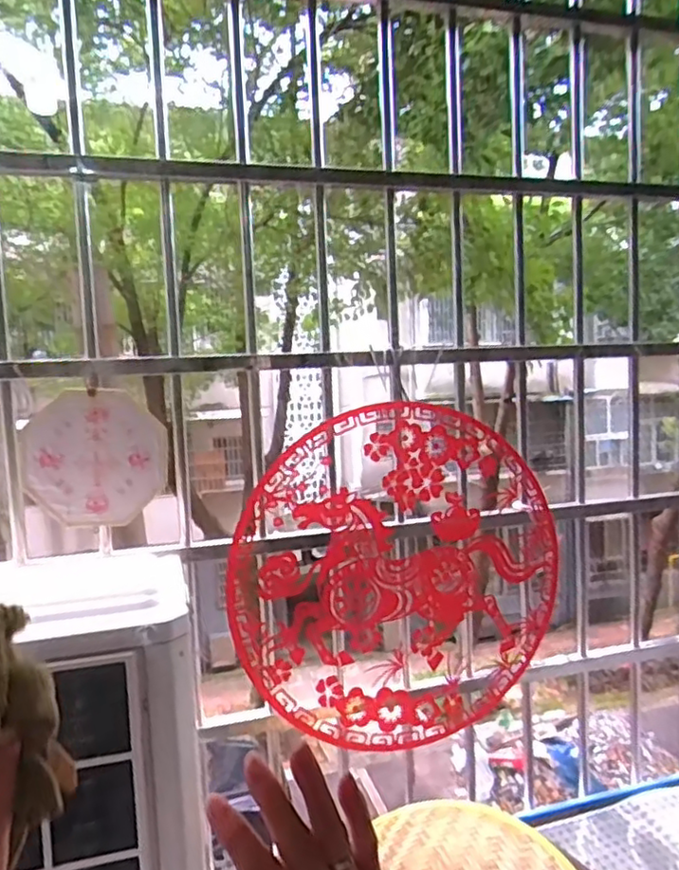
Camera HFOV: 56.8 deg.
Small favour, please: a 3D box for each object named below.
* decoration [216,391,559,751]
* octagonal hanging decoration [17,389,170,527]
[{"bbox_3d":[0.035,0.078,0.351,0.187,0.179,0.007,-4,5,-15],"label":"decoration"},{"bbox_3d":[-0.339,0.029,0.874,0.183,0.186,0.018,-47,5,-10],"label":"octagonal hanging decoration"}]

